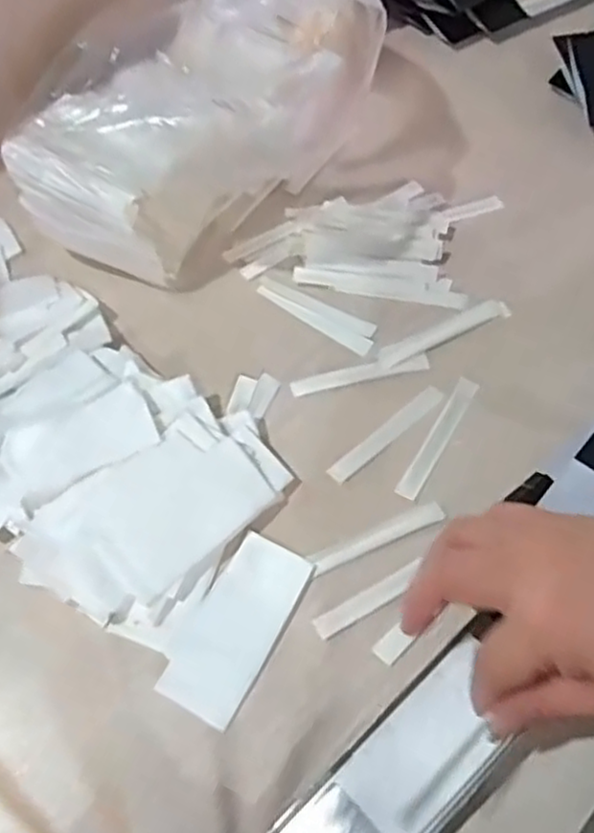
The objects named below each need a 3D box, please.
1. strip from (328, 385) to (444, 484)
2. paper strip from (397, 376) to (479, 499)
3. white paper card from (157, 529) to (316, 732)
[{"bbox_3d":[0.057,0.011,0.452,0.090,0.006,0.013,-39,67,-17],"label":"strip"},{"bbox_3d":[0.089,0.013,0.450,0.014,0.004,0.089,26,69,20],"label":"paper strip"},{"bbox_3d":[-0.033,0.116,0.401,0.046,0.005,0.100,25,65,15],"label":"white paper card"}]

